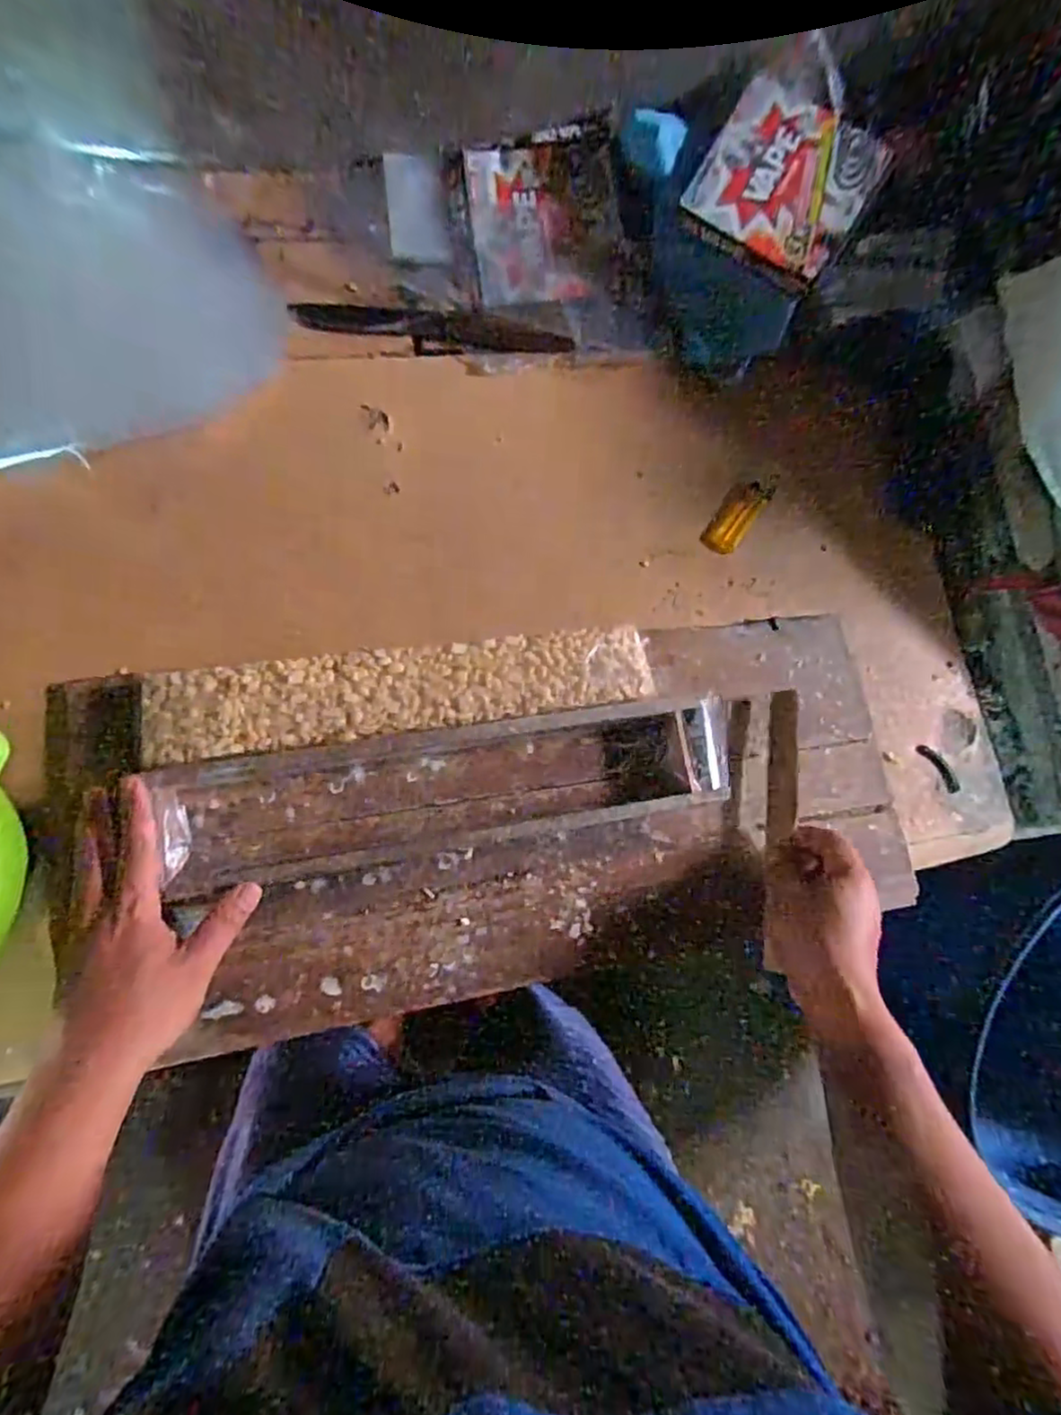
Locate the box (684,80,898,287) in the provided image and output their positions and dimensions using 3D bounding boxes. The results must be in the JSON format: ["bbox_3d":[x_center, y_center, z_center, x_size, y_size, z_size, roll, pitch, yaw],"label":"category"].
[{"bbox_3d":[0.215,-0.445,0.564,0.134,0.031,0.135,32,83,-5],"label":"box"}]

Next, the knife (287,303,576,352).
[{"bbox_3d":[-0.086,-0.347,0.607,0.245,0.009,0.027,3,86,-7],"label":"knife"}]

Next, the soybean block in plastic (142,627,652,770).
[{"bbox_3d":[-0.088,-0.014,0.496,0.361,0.043,0.065,-8,88,-8],"label":"soybean block in plastic"}]

